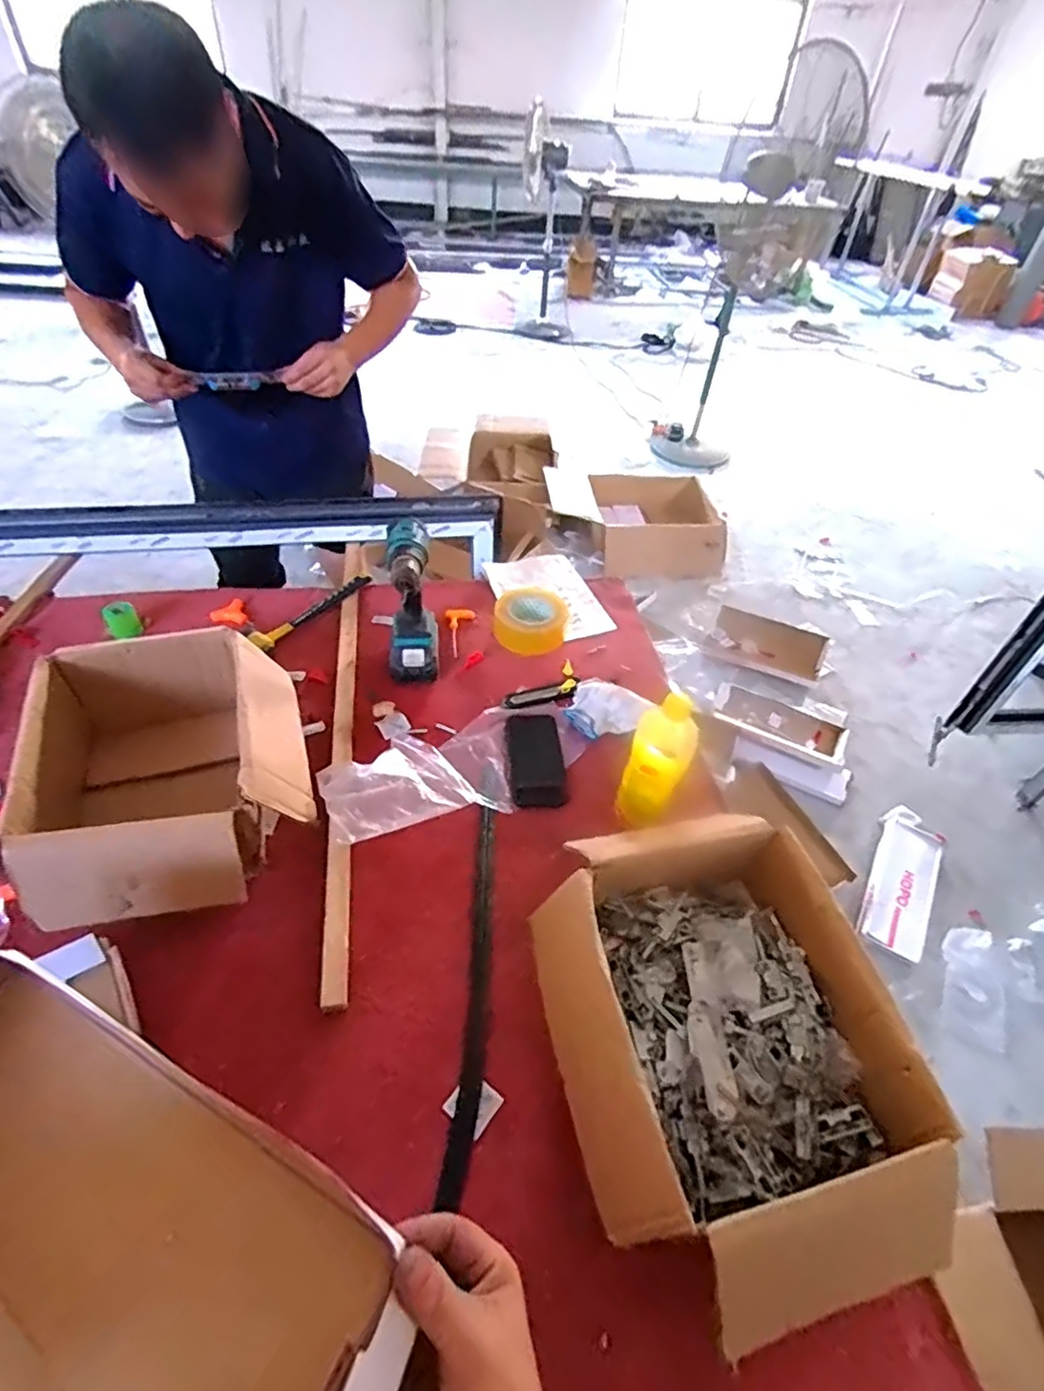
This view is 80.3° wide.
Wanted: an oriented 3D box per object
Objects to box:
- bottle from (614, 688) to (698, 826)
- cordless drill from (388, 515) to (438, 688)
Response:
[{"bbox_3d":[0.166,0.093,0.778,0.075,0.178,0.074,20,48,14],"label":"bottle"},{"bbox_3d":[-0.169,-0.128,0.941,0.076,0.235,0.139,-7,47,-9],"label":"cordless drill"}]

